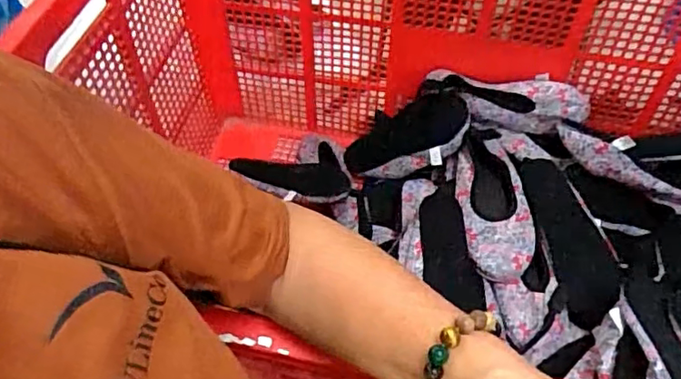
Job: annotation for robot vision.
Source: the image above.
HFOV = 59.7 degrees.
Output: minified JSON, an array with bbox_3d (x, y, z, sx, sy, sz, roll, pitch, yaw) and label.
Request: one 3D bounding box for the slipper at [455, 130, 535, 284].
[{"bbox_3d":[0.234,0.018,0.920,0.102,0.033,0.241,-4,53,-3],"label":"slipper"}]

